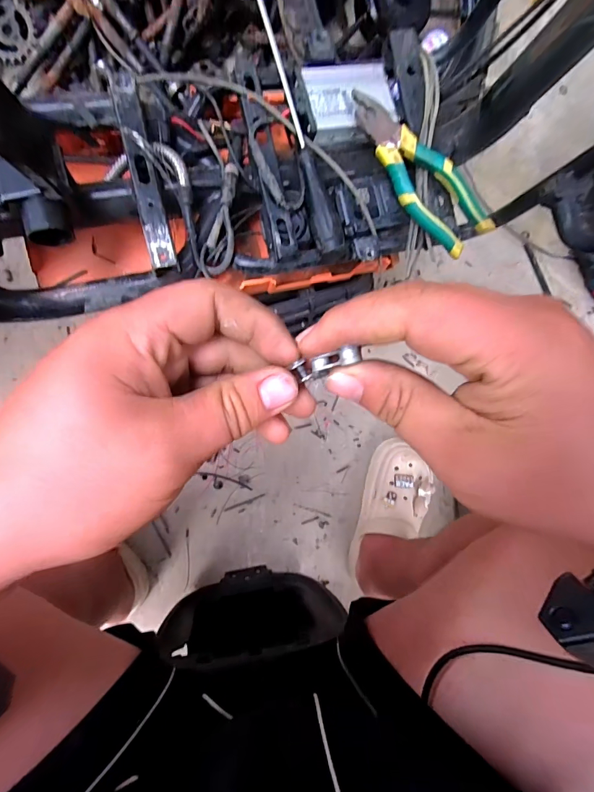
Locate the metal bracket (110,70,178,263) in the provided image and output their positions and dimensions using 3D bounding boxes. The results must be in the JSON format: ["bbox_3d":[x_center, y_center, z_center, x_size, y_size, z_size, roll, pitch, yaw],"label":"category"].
[{"bbox_3d":[-0.146,-0.214,0.370,0.022,0.009,0.186,-13,91,-9],"label":"metal bracket"}]

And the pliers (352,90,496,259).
[{"bbox_3d":[0.121,-0.232,0.400,0.054,0.030,0.188,-40,95,-7],"label":"pliers"}]

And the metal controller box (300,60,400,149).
[{"bbox_3d":[0.057,-0.319,0.422,0.095,0.027,0.074,-14,91,-9],"label":"metal controller box"}]

